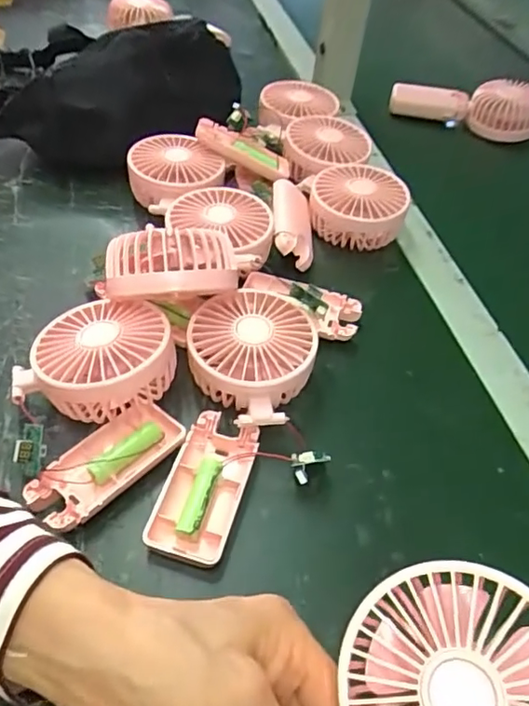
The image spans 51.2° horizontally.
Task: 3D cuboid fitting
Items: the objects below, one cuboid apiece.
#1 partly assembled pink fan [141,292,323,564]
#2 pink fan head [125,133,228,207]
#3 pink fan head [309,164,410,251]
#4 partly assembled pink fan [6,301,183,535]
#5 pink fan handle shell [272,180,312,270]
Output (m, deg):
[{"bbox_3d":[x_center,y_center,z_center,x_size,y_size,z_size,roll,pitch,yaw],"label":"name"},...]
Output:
[{"bbox_3d":[-0.023,0.038,0.361,0.085,0.041,0.192,15,63,7],"label":"partly assembled pink fan"},{"bbox_3d":[-0.081,-0.162,0.522,0.084,0.048,0.084,3,50,-3],"label":"pink fan head"},{"bbox_3d":[0.085,-0.137,0.514,0.089,0.046,0.085,9,50,1],"label":"pink fan head"},{"bbox_3d":[-0.104,0.028,0.350,0.104,0.054,0.141,-12,52,-15],"label":"partly assembled pink fan"},{"bbox_3d":[0.023,-0.115,0.495,0.033,0.038,0.084,1,50,-5],"label":"pink fan handle shell"}]

